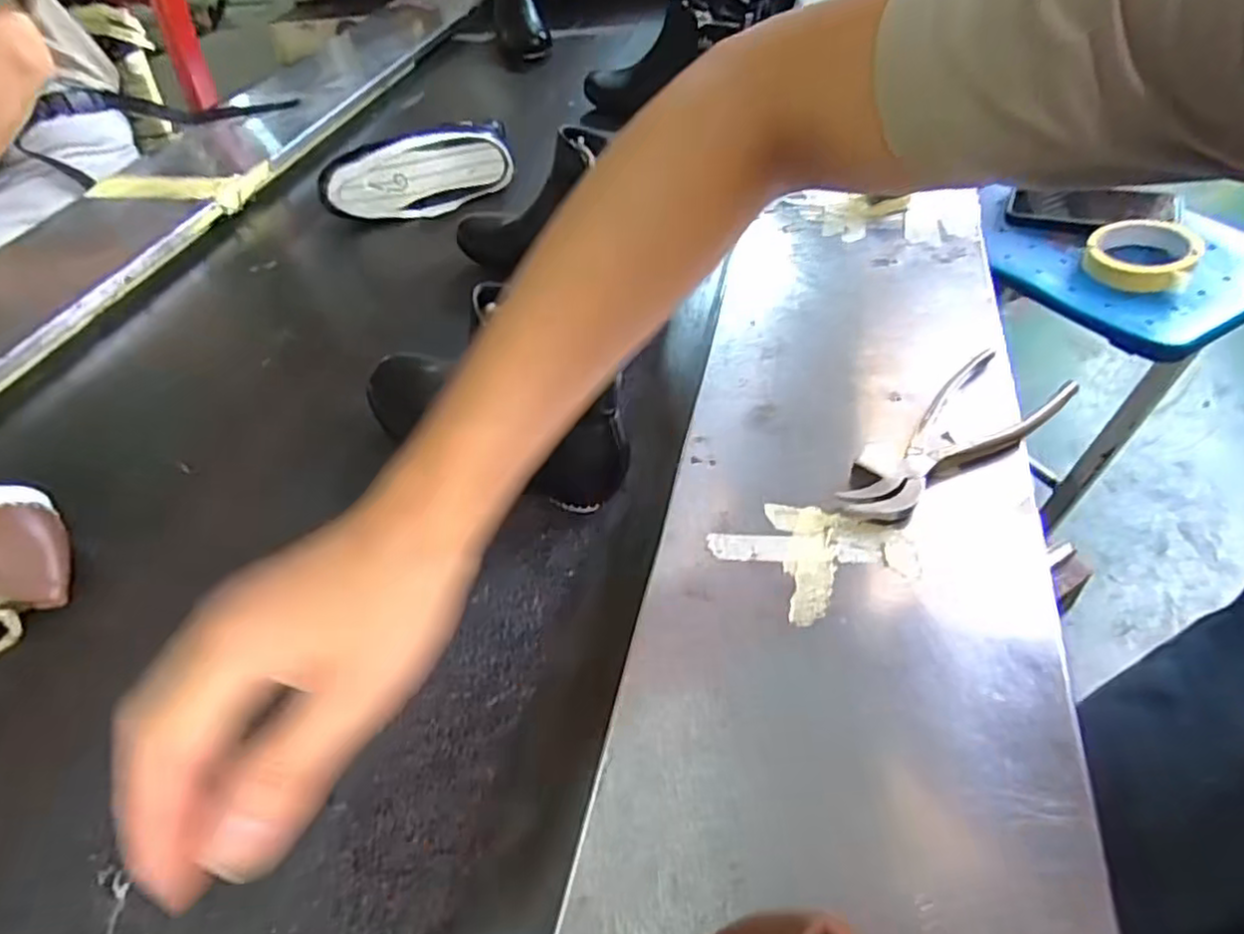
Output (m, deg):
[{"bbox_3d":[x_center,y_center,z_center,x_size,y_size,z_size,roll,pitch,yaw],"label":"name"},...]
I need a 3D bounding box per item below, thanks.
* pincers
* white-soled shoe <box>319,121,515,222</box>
[{"bbox_3d":[0.223,-0.018,0.461,0.186,0.016,0.068,-38,53,-25],"label":"pincers"},{"bbox_3d":[-0.257,-0.373,0.881,0.230,0.104,0.077,-18,47,-8],"label":"white-soled shoe"}]

